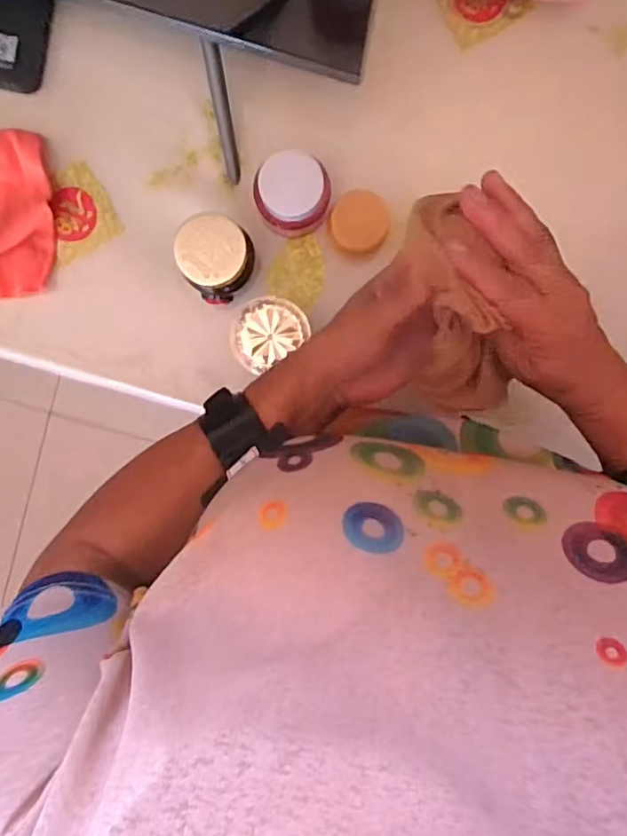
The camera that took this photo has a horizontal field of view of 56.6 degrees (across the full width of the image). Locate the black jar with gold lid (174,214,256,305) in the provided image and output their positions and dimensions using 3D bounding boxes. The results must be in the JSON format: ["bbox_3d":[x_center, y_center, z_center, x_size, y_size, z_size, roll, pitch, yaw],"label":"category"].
[{"bbox_3d":[-0.080,-0.136,0.499,0.058,0.075,0.057,0,95,0],"label":"black jar with gold lid"}]

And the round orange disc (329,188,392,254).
[{"bbox_3d":[0.037,-0.172,0.513,0.049,0.042,0.049,-15,107,-1],"label":"round orange disc"}]

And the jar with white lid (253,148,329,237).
[{"bbox_3d":[-0.017,-0.191,0.508,0.062,0.069,0.051,-5,95,0],"label":"jar with white lid"}]

